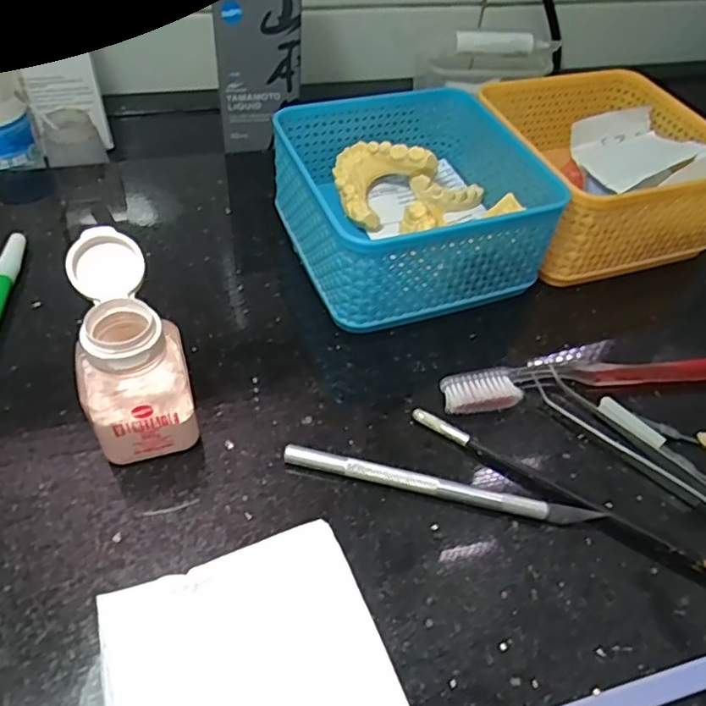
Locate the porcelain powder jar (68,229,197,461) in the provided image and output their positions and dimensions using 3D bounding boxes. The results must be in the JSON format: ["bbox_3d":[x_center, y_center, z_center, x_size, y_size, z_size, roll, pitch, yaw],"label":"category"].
[{"bbox_3d":[-0.093,0.000,0.255,0.040,0.076,0.065,-12,52,-15],"label":"porcelain powder jar"}]

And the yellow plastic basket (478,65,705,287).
[{"bbox_3d":[0.154,-0.116,0.388,0.126,0.068,0.129,-12,52,-15],"label":"yellow plastic basket"}]

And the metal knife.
[{"bbox_3d":[0.037,0.059,0.262,0.136,0.009,0.008,12,50,4],"label":"metal knife"}]

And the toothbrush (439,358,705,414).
[{"bbox_3d":[0.134,0.011,0.308,0.183,0.014,0.021,-6,51,-10],"label":"toothbrush"}]

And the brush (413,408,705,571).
[{"bbox_3d":[0.110,0.070,0.259,0.187,0.008,0.007,28,53,17],"label":"brush"}]

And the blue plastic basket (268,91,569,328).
[{"bbox_3d":[0.031,-0.088,0.349,0.127,0.063,0.129,-15,53,-17],"label":"blue plastic basket"}]

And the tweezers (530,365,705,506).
[{"bbox_3d":[0.146,0.051,0.276,0.141,0.009,0.018,37,56,23],"label":"tweezers"}]

